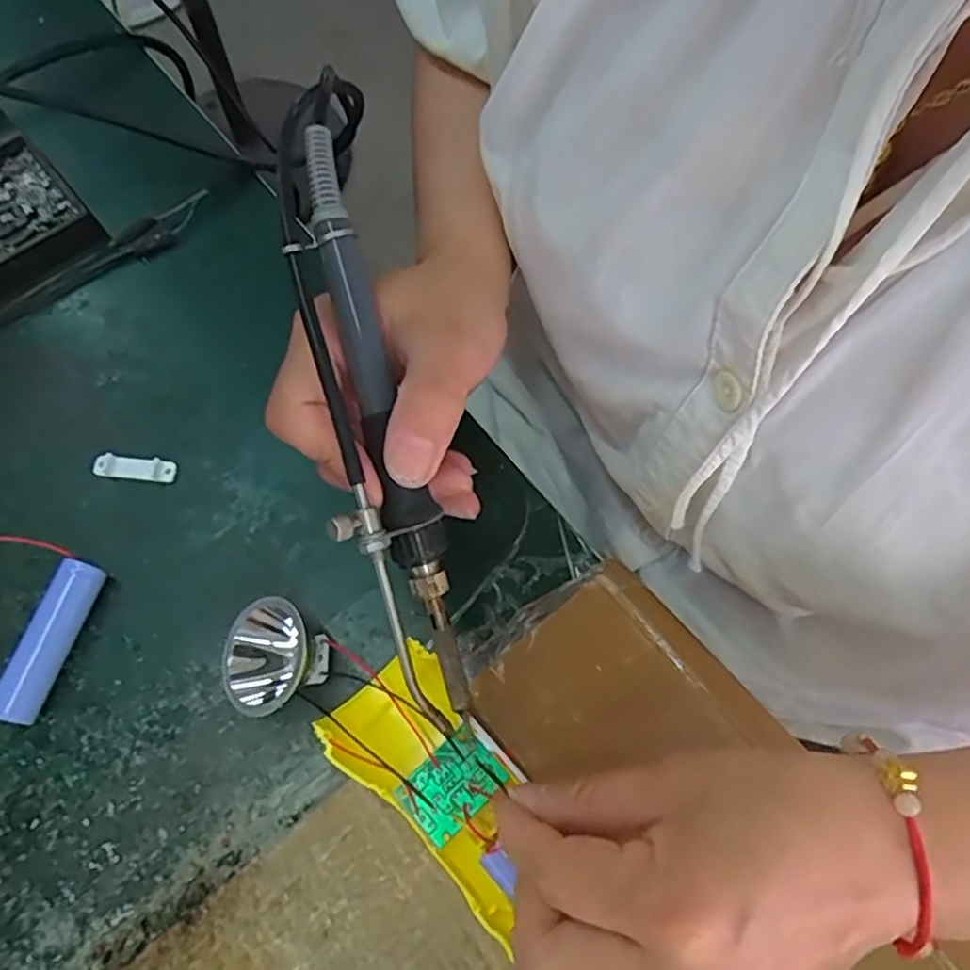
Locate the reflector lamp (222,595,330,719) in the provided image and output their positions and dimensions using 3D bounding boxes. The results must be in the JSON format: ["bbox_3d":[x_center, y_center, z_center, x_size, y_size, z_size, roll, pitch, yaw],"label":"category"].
[{"bbox_3d":[-0.082,0.068,0.280,0.036,0.032,0.042,-18,68,-10],"label":"reflector lamp"}]

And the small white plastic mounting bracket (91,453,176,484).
[{"bbox_3d":[-0.159,-0.008,0.319,0.034,0.005,0.010,3,66,-1],"label":"small white plastic mounting bracket"}]

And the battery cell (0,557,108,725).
[{"bbox_3d":[-0.176,0.062,0.283,0.016,0.017,0.064,16,67,4],"label":"battery cell"}]

